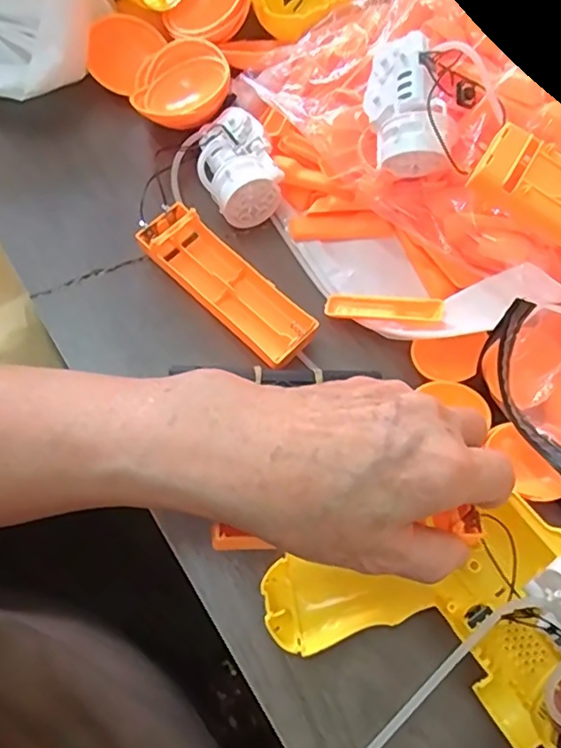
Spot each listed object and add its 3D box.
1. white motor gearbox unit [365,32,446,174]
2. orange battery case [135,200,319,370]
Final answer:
[{"bbox_3d":[0.066,-0.139,0.311,0.030,0.041,0.071,6,71,-39],"label":"white motor gearbox unit"},{"bbox_3d":[-0.029,-0.050,0.325,0.110,0.020,0.037,42,73,14],"label":"orange battery case"}]

